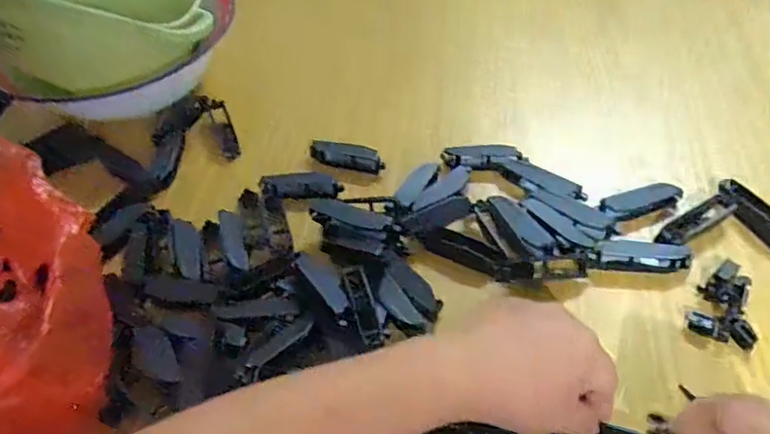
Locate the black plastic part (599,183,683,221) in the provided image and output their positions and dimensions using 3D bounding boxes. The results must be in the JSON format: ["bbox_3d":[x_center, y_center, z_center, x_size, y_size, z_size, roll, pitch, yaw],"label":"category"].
[{"bbox_3d":[0.210,-0.013,0.476,0.068,0.016,0.019,-14,49,-8],"label":"black plastic part"}]

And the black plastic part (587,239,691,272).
[{"bbox_3d":[0.194,0.028,0.446,0.076,0.011,0.026,-1,48,4],"label":"black plastic part"}]

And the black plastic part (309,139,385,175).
[{"bbox_3d":[-0.038,-0.057,0.540,0.072,0.018,0.020,15,51,18],"label":"black plastic part"}]

